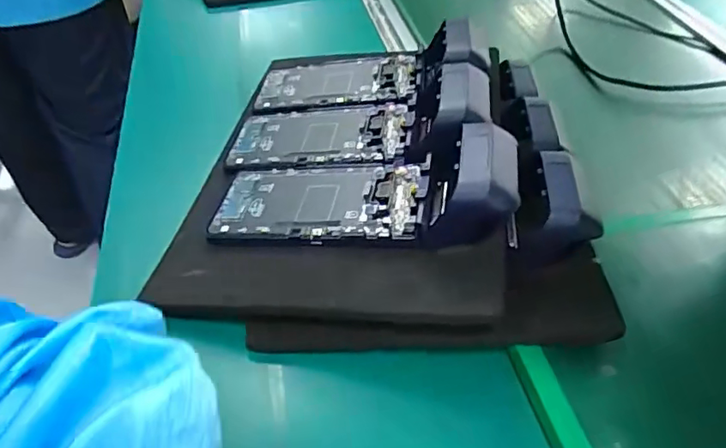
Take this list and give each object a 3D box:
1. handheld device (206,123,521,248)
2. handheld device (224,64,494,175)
[{"bbox_3d":[-0.002,-0.021,0.397,0.226,0.048,0.090,-4,40,23],"label":"handheld device"},{"bbox_3d":[-0.006,-0.081,0.451,0.222,0.041,0.089,-7,40,22],"label":"handheld device"}]

